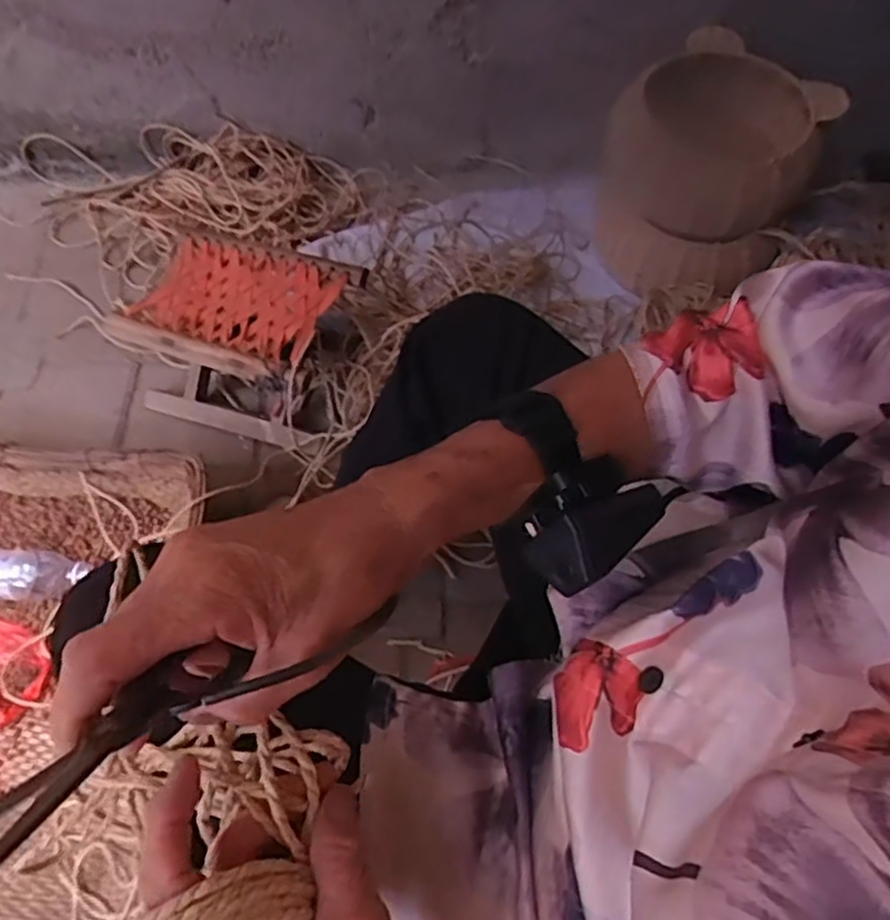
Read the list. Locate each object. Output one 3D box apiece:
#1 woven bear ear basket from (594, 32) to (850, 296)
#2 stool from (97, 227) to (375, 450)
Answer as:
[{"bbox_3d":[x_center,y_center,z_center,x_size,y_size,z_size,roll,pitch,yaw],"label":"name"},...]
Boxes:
[{"bbox_3d":[0.431,-0.497,1.155,0.308,0.262,0.338,28,64,12],"label":"woven bear ear basket"},{"bbox_3d":[-0.280,-0.181,1.022,0.277,0.165,0.246,20,63,11],"label":"stool"}]

